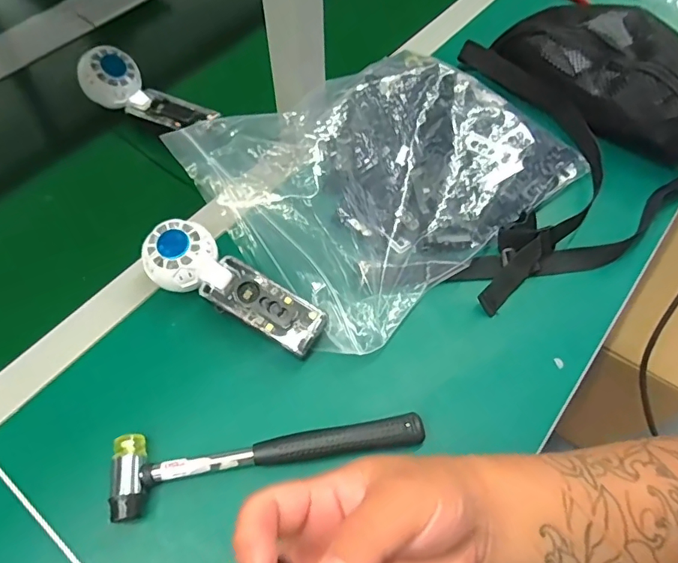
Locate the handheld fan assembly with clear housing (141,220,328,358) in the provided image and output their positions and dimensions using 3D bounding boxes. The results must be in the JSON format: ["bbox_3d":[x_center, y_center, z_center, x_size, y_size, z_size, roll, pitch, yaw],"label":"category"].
[{"bbox_3d":[-0.090,0.004,0.432,0.165,0.035,0.058,26,80,2],"label":"handheld fan assembly with clear housing"}]

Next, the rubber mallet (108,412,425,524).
[{"bbox_3d":[-0.051,0.138,0.376,0.232,0.022,0.056,-5,61,-3],"label":"rubber mallet"}]

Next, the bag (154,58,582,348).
[{"bbox_3d":[0.059,-0.118,0.487,0.355,0.092,0.248,-34,66,-18],"label":"bag"}]

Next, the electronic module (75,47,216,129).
[{"bbox_3d":[-0.213,-0.208,0.556,0.144,0.041,0.053,26,61,-6],"label":"electronic module"}]

